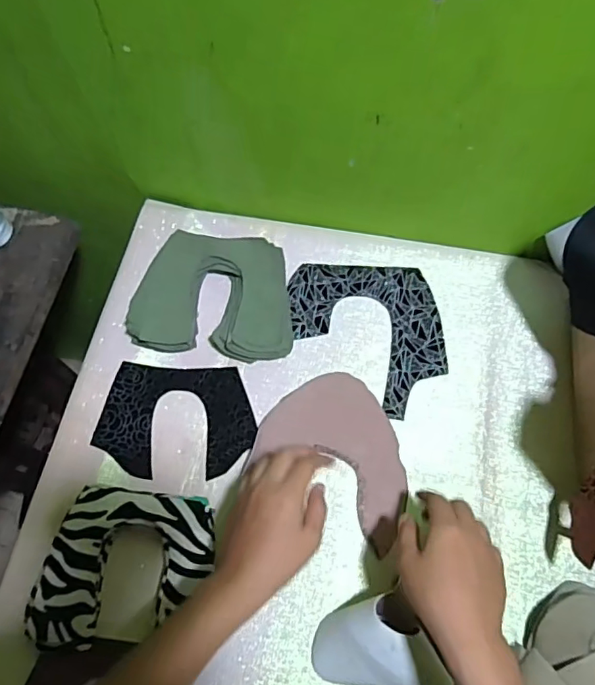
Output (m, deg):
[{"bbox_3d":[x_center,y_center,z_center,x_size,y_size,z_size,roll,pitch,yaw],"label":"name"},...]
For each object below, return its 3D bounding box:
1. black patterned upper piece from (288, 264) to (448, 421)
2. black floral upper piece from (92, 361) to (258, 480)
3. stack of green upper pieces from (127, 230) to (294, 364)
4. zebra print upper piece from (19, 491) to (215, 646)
[{"bbox_3d":[0.076,-0.008,0.579,0.166,0.007,0.173,1,67,2],"label":"black patterned upper piece"},{"bbox_3d":[-0.124,0.080,0.546,0.155,0.009,0.113,2,69,-2],"label":"black floral upper piece"},{"bbox_3d":[-0.088,-0.051,0.583,0.166,0.039,0.136,4,67,3],"label":"stack of green upper pieces"},{"bbox_3d":[-0.152,0.204,0.478,0.144,0.035,0.132,4,67,3],"label":"zebra print upper piece"}]

